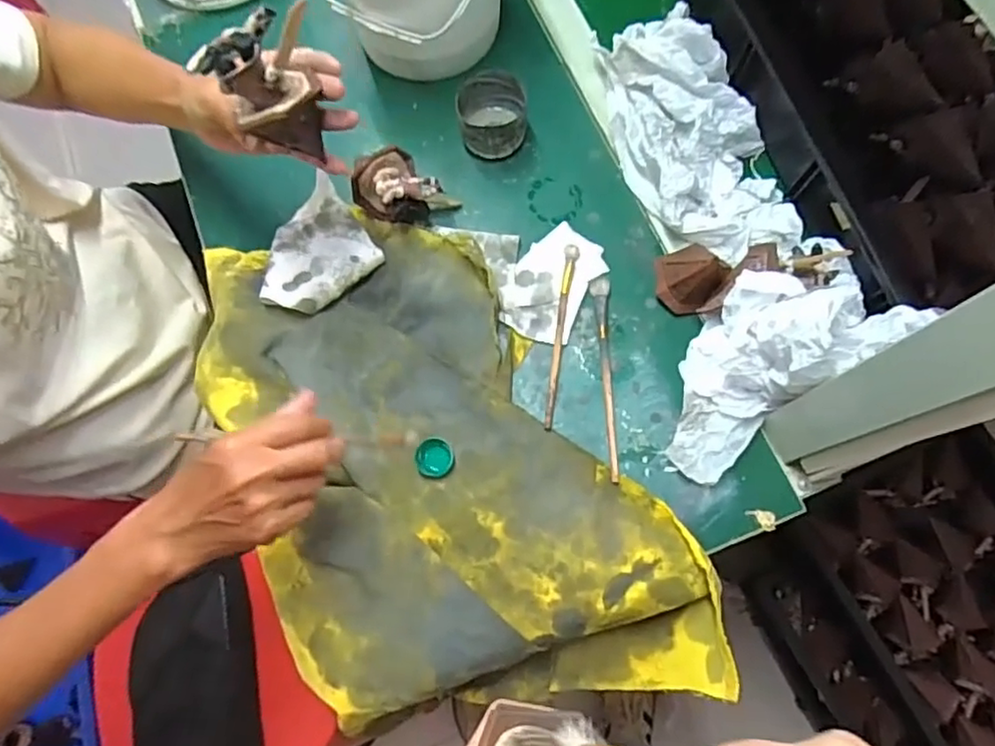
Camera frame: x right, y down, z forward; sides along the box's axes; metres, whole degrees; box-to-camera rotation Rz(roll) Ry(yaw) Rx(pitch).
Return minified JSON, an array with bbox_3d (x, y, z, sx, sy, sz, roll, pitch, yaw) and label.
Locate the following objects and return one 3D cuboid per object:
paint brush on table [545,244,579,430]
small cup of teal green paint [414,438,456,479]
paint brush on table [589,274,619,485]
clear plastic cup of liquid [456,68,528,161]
[{"bbox_3d":[0.058,-0.035,0.567,0.013,0.012,0.171,7,73,4],"label":"paint brush on table"},{"bbox_3d":[-0.054,0.073,0.544,0.033,0.012,0.032,-1,73,2],"label":"small cup of teal green paint"},{"bbox_3d":[0.094,0.002,0.557,0.017,0.011,0.183,-1,73,2],"label":"paint brush on table"},{"bbox_3d":[-0.004,-0.244,0.608,0.063,0.052,0.066,-1,73,2],"label":"clear plastic cup of liquid"}]

